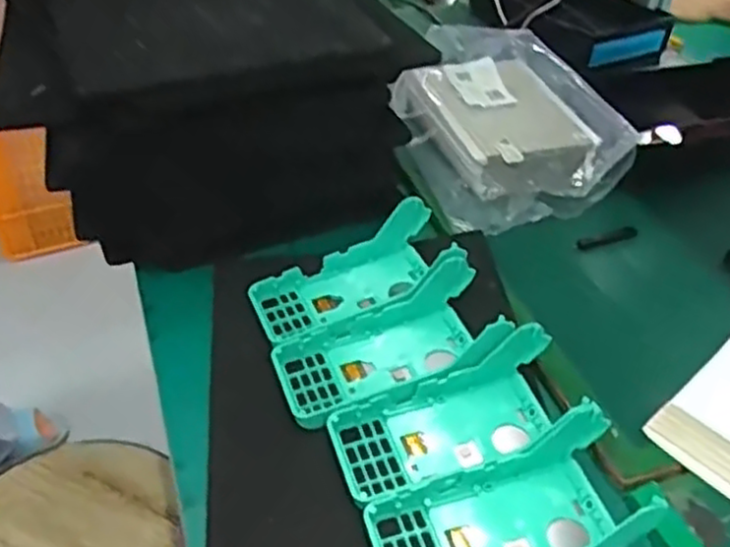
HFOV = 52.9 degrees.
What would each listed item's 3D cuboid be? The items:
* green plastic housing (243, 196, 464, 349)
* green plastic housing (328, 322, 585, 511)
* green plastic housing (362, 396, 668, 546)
[{"bbox_3d":[-0.010,0.000,0.609,0.160,0.058,0.080,-14,43,-16],"label":"green plastic housing"},{"bbox_3d":[0.062,0.100,0.506,0.166,0.055,0.082,-12,43,-14],"label":"green plastic housing"},{"bbox_3d":[0.087,0.149,0.455,0.165,0.046,0.084,-12,42,-14],"label":"green plastic housing"}]

